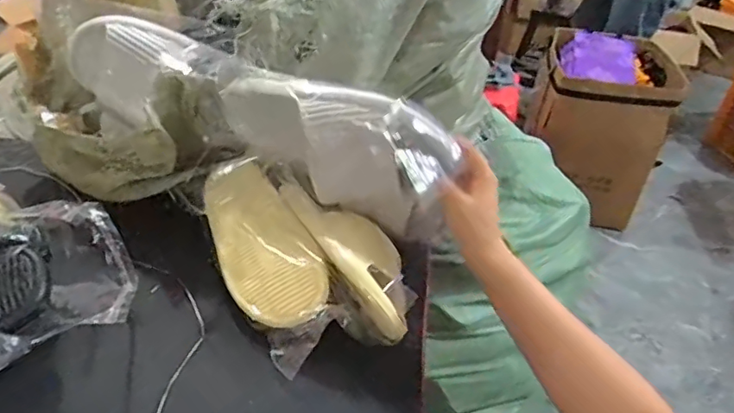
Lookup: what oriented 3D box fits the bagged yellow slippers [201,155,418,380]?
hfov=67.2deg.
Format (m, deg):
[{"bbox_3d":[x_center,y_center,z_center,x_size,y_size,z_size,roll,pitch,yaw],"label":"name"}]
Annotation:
[{"bbox_3d":[-0.081,0.048,0.611,0.148,0.094,0.295,-21,45,-31],"label":"bagged yellow slippers"}]

